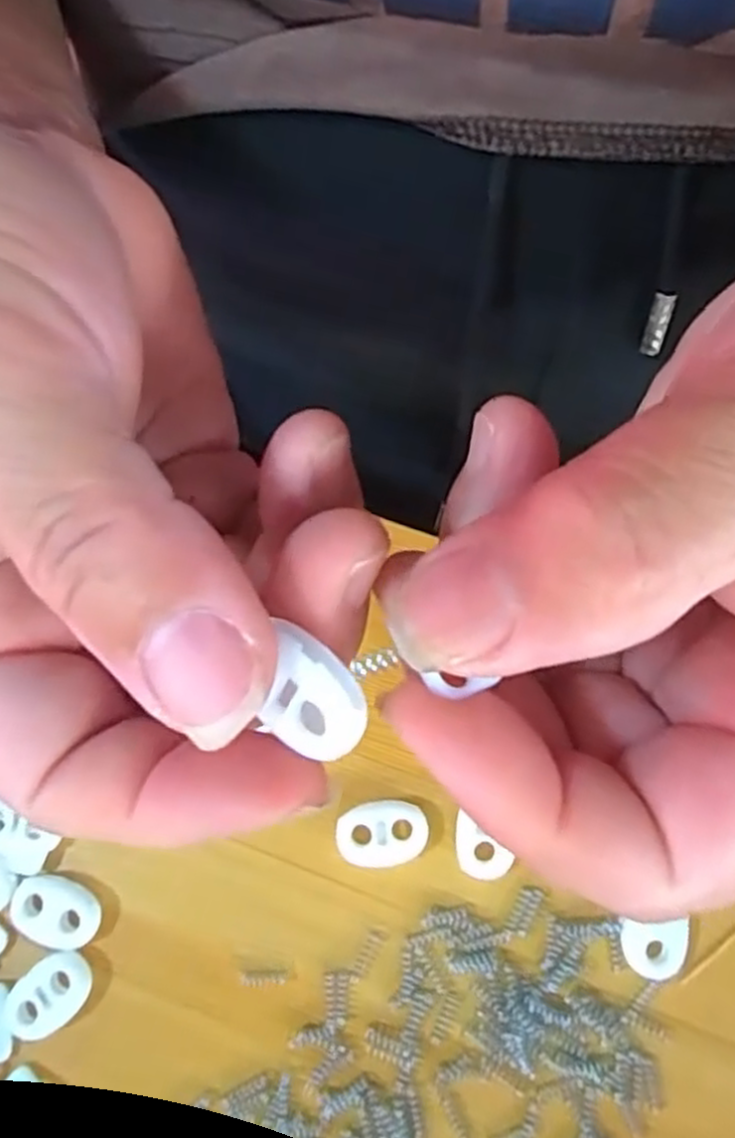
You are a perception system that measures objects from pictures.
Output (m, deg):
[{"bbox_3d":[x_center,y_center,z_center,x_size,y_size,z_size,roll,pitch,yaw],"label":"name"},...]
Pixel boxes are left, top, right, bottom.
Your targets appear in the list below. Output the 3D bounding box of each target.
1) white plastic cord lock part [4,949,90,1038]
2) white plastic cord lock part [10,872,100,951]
[{"bbox_3d":[-0.078,0.105,0.185,0.022,0.004,0.016,-31,80,-2],"label":"white plastic cord lock part"},{"bbox_3d":[-0.078,0.086,0.188,0.023,0.004,0.015,22,82,7],"label":"white plastic cord lock part"}]

